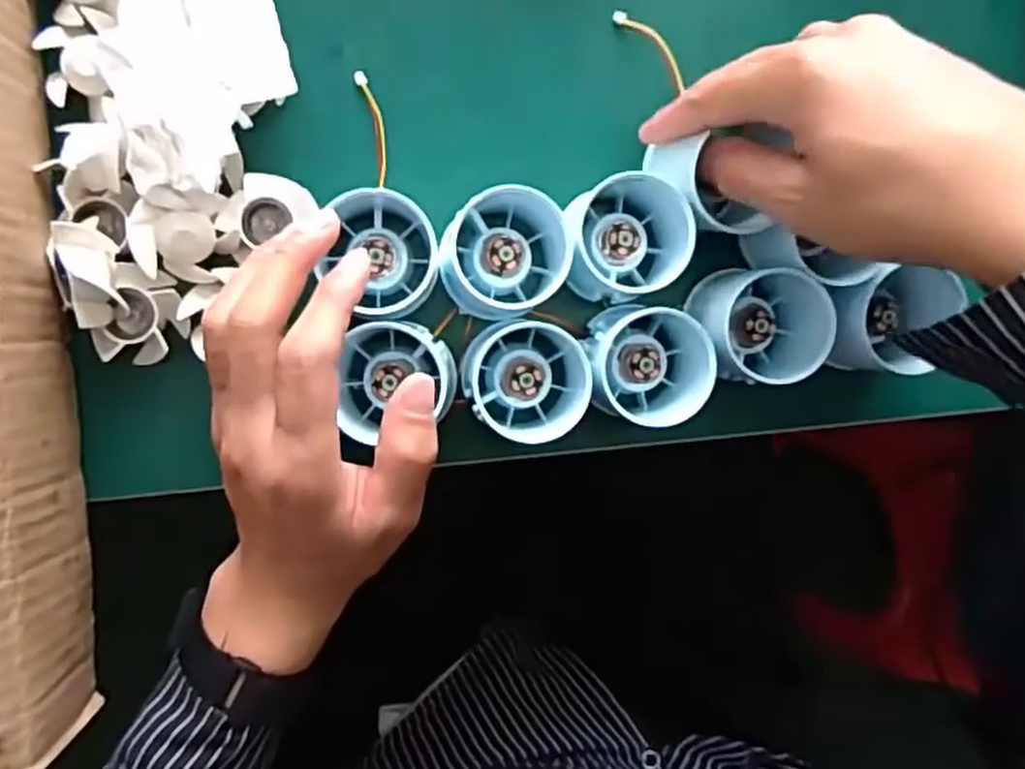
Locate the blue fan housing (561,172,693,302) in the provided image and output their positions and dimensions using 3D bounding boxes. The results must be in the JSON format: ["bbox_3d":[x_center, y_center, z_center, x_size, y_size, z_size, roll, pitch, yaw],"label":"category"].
[{"bbox_3d":[0.056,-0.070,0.356,0.054,0.048,0.060,-2,93,-6],"label":"blue fan housing"}]

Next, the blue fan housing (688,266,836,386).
[{"bbox_3d":[0.113,-0.027,0.365,0.054,0.047,0.056,-6,94,-6],"label":"blue fan housing"}]

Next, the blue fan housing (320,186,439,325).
[{"bbox_3d":[-0.058,-0.057,0.350,0.048,0.032,0.055,15,91,-7],"label":"blue fan housing"}]

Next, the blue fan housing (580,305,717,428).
[{"bbox_3d":[0.064,-0.009,0.358,0.056,0.043,0.055,-7,94,-6],"label":"blue fan housing"}]

